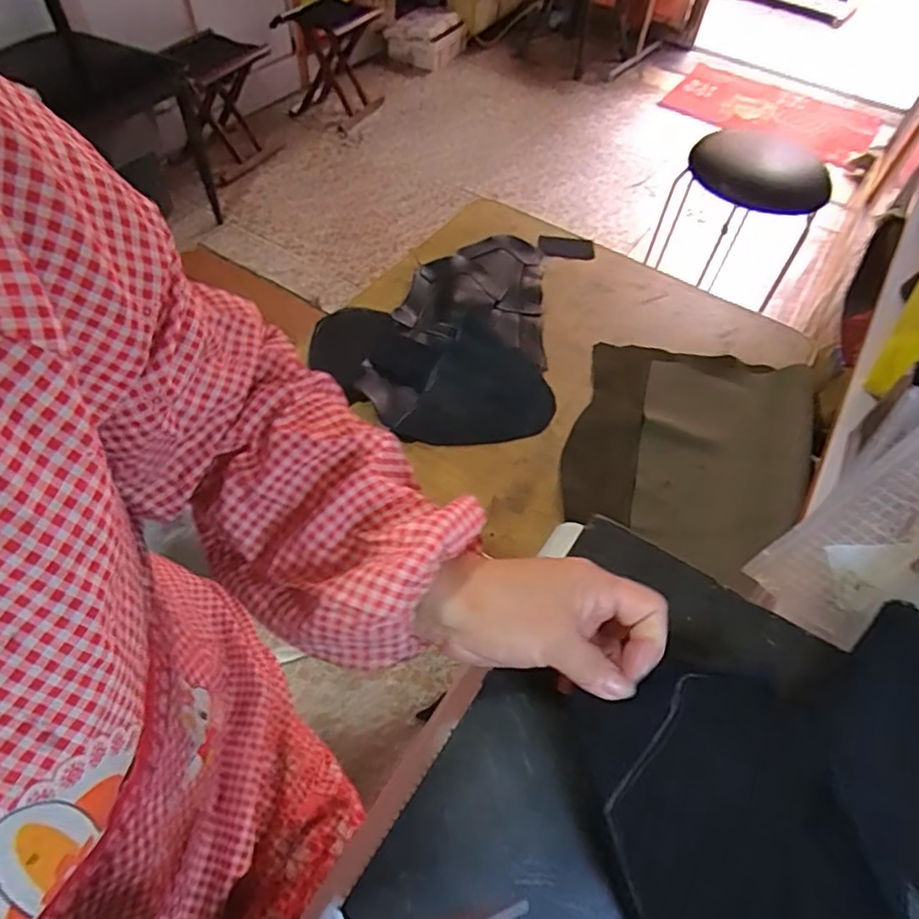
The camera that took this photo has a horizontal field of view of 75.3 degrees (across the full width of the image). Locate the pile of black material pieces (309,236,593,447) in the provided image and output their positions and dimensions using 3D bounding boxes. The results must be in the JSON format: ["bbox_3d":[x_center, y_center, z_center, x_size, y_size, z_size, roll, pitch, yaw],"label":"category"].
[{"bbox_3d":[0.000,-0.216,0.867,0.317,0.027,0.463,16,51,6],"label":"pile of black material pieces"}]

